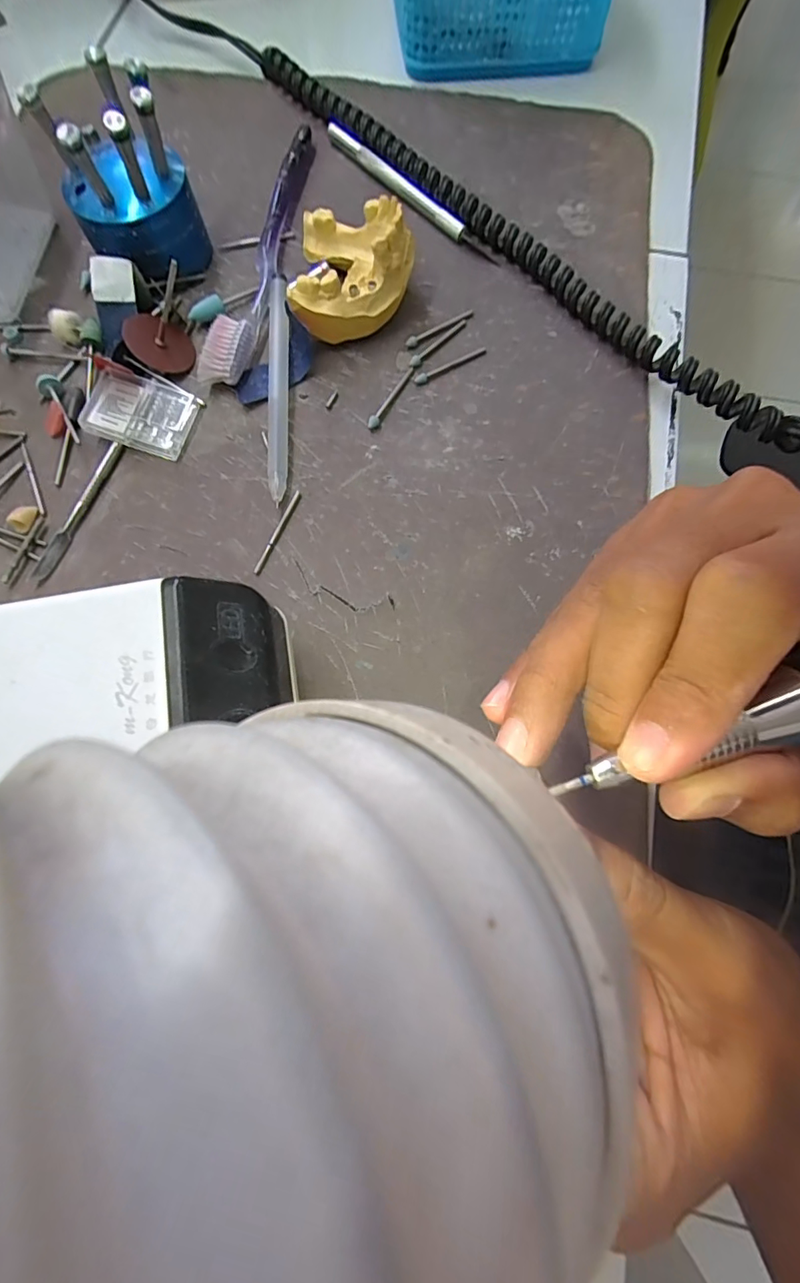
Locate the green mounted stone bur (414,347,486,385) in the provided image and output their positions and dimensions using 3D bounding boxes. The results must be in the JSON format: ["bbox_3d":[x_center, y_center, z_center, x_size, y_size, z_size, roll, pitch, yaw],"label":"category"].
[{"bbox_3d":[0.026,-0.141,0.248,0.042,0.004,0.005,-29,76,-8],"label":"green mounted stone bur"}]

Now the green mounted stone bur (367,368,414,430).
[{"bbox_3d":[-0.004,-0.121,0.242,0.005,0.004,0.042,29,76,8],"label":"green mounted stone bur"}]

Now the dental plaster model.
[{"bbox_3d":[-0.022,-0.187,0.244,0.058,0.036,0.072,1,74,0],"label":"dental plaster model"}]

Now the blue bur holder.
[{"bbox_3d":[-0.131,-0.221,0.236,0.058,0.070,0.054,0,74,0],"label":"blue bur holder"}]

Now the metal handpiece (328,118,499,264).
[{"bbox_3d":[0.004,-0.259,0.280,0.009,0.009,0.135,-40,78,-10],"label":"metal handpiece"}]

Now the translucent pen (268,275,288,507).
[{"bbox_3d":[-0.060,-0.125,0.239,0.009,0.013,0.123,-2,74,-1],"label":"translucent pen"}]

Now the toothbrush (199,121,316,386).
[{"bbox_3d":[-0.071,-0.214,0.264,0.020,0.013,0.184,10,75,3],"label":"toothbrush"}]

